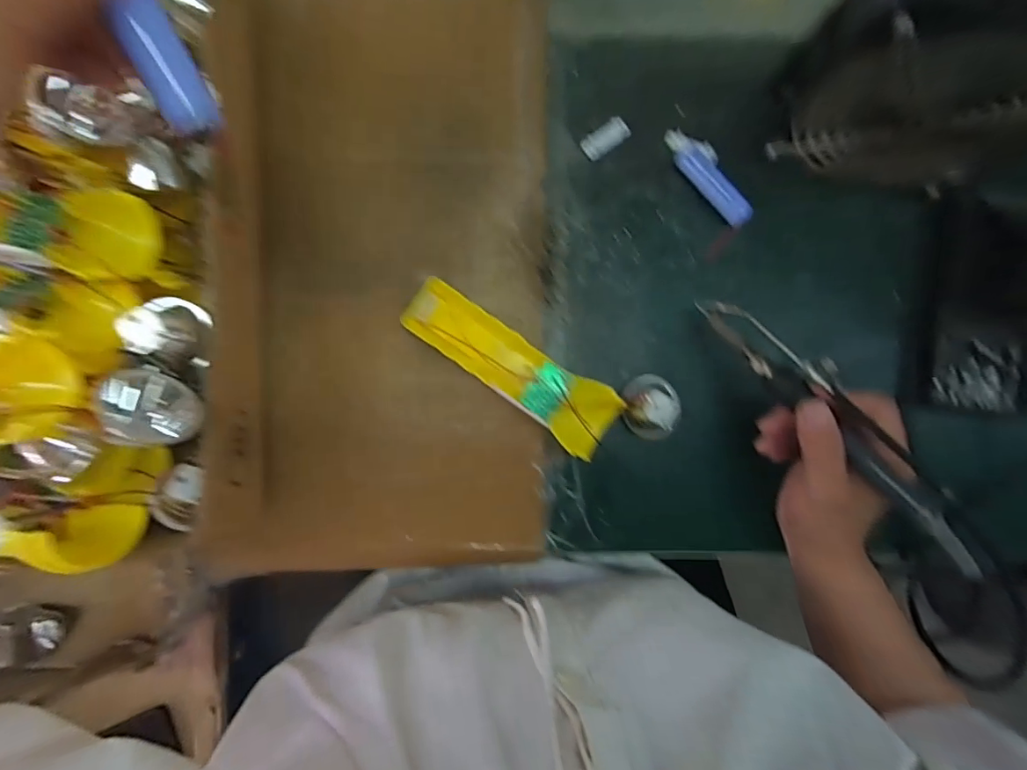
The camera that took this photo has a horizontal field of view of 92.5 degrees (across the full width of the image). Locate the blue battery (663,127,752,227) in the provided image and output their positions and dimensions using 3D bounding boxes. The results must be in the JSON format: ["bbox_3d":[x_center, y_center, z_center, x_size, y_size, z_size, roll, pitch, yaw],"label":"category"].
[{"bbox_3d":[0.151,-0.162,0.378,0.027,0.017,0.088,-38,88,-2],"label":"blue battery"}]

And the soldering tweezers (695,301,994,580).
[{"bbox_3d":[0.196,0.016,0.301,0.023,0.030,0.207,-34,64,-4],"label":"soldering tweezers"}]

